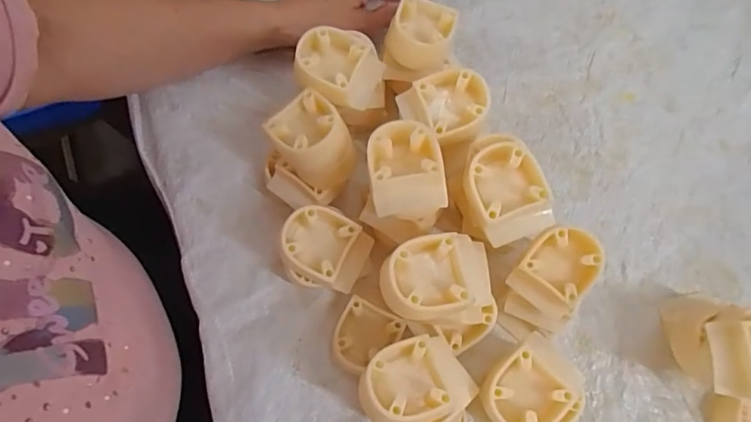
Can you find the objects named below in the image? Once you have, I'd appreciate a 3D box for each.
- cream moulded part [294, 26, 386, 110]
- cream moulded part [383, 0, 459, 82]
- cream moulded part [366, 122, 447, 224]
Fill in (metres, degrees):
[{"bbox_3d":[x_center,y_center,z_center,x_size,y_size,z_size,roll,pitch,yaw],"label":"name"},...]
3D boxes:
[{"bbox_3d":[-0.026,-0.102,0.360,0.065,0.039,0.056,0,73,-2],"label":"cream moulded part"},{"bbox_3d":[0.034,-0.131,0.369,0.047,0.034,0.056,15,73,3],"label":"cream moulded part"},{"bbox_3d":[0.019,-0.028,0.309,0.047,0.029,0.061,-1,73,-2],"label":"cream moulded part"}]

